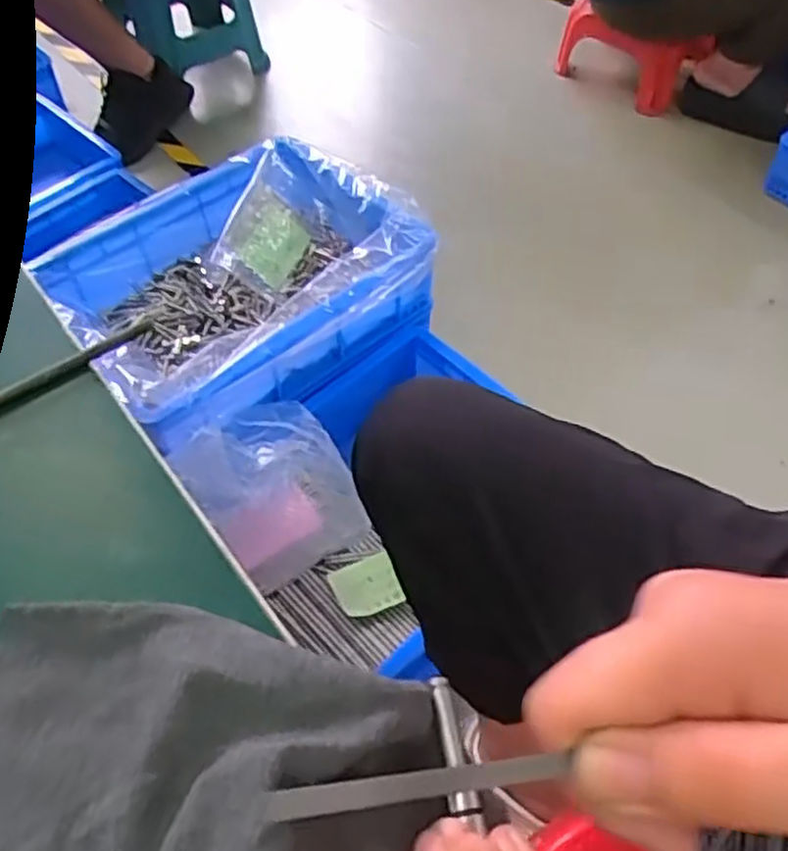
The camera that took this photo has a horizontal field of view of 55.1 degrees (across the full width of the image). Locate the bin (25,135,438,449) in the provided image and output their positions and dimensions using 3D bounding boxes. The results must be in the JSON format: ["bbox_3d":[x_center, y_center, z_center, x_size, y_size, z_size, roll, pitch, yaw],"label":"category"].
[{"bbox_3d":[-0.180,-0.157,0.896,0.401,0.140,0.295,-32,60,-20],"label":"bin"}]

